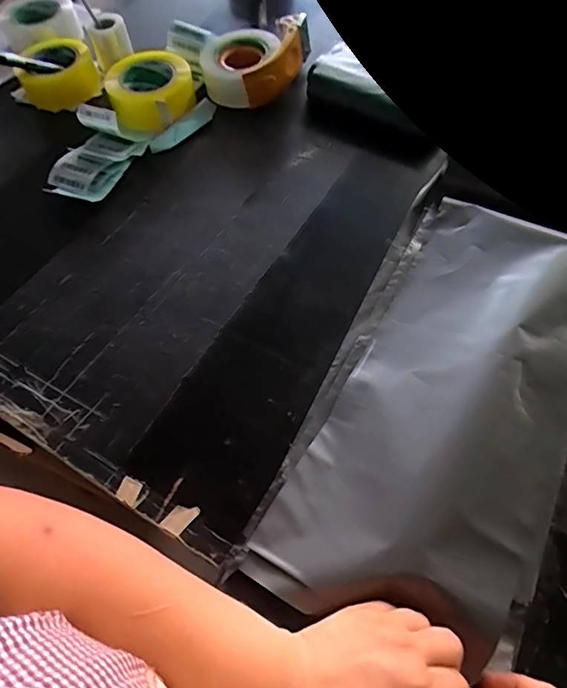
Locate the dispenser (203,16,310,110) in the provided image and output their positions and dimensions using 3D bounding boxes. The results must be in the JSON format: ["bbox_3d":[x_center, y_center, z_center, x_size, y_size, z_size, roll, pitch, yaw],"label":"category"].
[{"bbox_3d":[-0.033,-0.424,0.698,0.178,0.062,0.103,-31,66,-15],"label":"dispenser"}]

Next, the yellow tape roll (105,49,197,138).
[{"bbox_3d":[-0.187,-0.358,0.670,0.120,0.054,0.126,0,62,0],"label":"yellow tape roll"}]

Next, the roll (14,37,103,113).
[{"bbox_3d":[-0.339,-0.413,0.702,0.103,0.053,0.103,0,62,0],"label":"roll"}]

